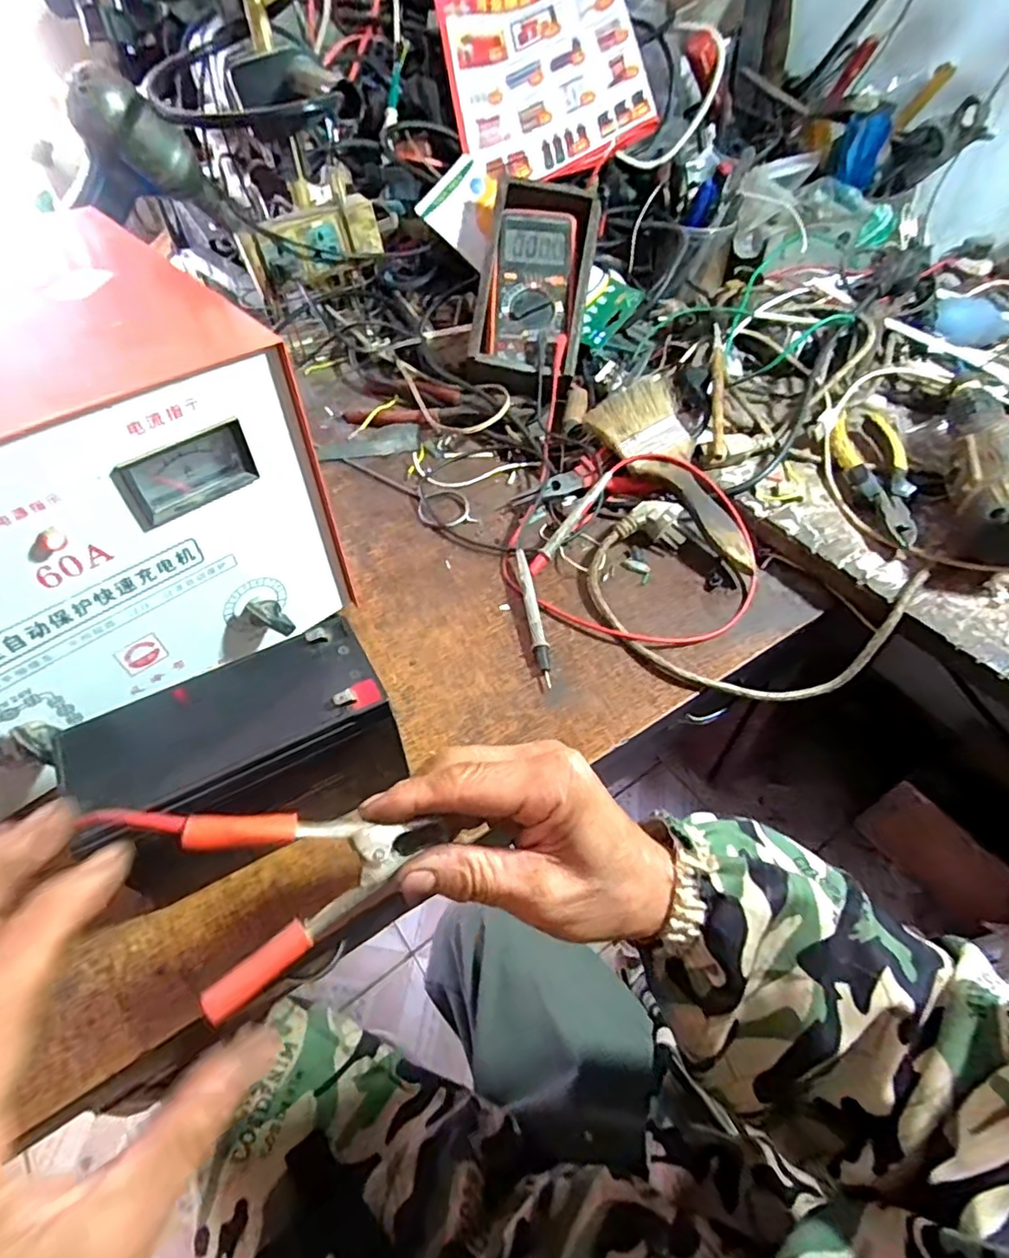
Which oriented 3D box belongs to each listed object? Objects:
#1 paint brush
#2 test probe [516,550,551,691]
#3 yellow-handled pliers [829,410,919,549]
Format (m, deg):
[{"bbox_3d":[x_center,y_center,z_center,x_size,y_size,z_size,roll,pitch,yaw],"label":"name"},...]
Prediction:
[{"bbox_3d":[0.158,-0.140,0.511,0.076,0.011,0.195,-35,72,-1],"label":"paint brush"},{"bbox_3d":[0.022,-0.012,0.454,0.011,0.014,0.122,-8,54,-3],"label":"test probe"},{"bbox_3d":[0.314,-0.136,0.503,0.056,0.022,0.177,1,54,4],"label":"yellow-handled pliers"}]

